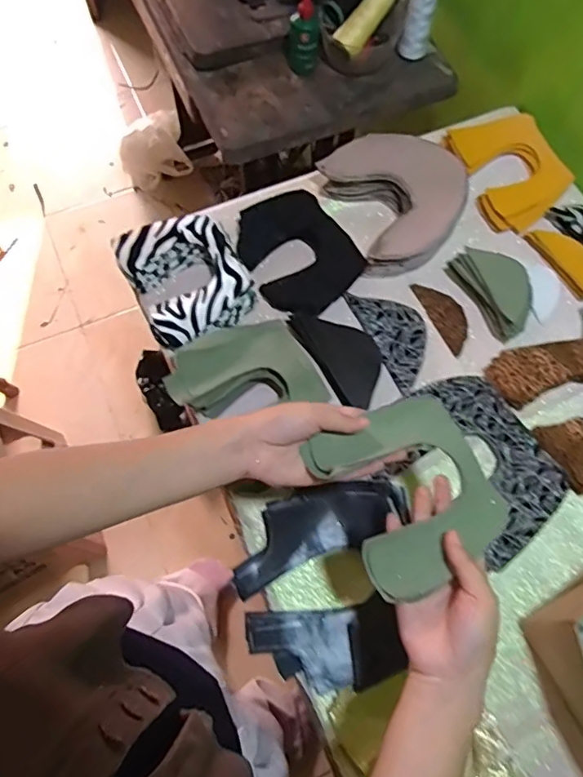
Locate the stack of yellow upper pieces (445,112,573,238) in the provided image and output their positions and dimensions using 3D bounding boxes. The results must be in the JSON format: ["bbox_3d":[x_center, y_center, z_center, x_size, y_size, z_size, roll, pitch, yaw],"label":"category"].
[{"bbox_3d":[0.295,-0.304,0.735,0.137,0.030,0.170,-31,72,-13],"label":"stack of yellow upper pieces"}]

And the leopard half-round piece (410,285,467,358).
[{"bbox_3d":[0.194,-0.092,0.672,0.044,0.008,0.102,-23,72,-13],"label":"leopard half-round piece"}]

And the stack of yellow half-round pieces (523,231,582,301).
[{"bbox_3d":[0.354,-0.168,0.693,0.046,0.020,0.108,-29,72,-13],"label":"stack of yellow half-round pieces"}]

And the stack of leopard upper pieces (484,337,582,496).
[{"bbox_3d":[0.325,0.017,0.611,0.130,0.019,0.178,-28,72,-12],"label":"stack of leopard upper pieces"}]

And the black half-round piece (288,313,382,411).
[{"bbox_3d":[0.064,-0.044,0.640,0.074,0.013,0.134,-30,72,-13],"label":"black half-round piece"}]

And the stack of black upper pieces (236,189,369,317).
[{"bbox_3d":[0.009,-0.174,0.689,0.129,0.027,0.160,-34,79,-5],"label":"stack of black upper pieces"}]

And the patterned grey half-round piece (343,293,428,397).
[{"bbox_3d":[0.131,-0.068,0.659,0.071,0.004,0.138,-22,71,-10],"label":"patterned grey half-round piece"}]

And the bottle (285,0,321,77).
[{"bbox_3d":[0.018,-0.523,0.785,0.048,0.107,0.048,-1,68,-2],"label":"bottle"}]

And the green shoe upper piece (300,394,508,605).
[{"bbox_3d":[0.098,0.081,0.438,0.126,0.015,0.139,-26,71,-12],"label":"green shoe upper piece"}]

